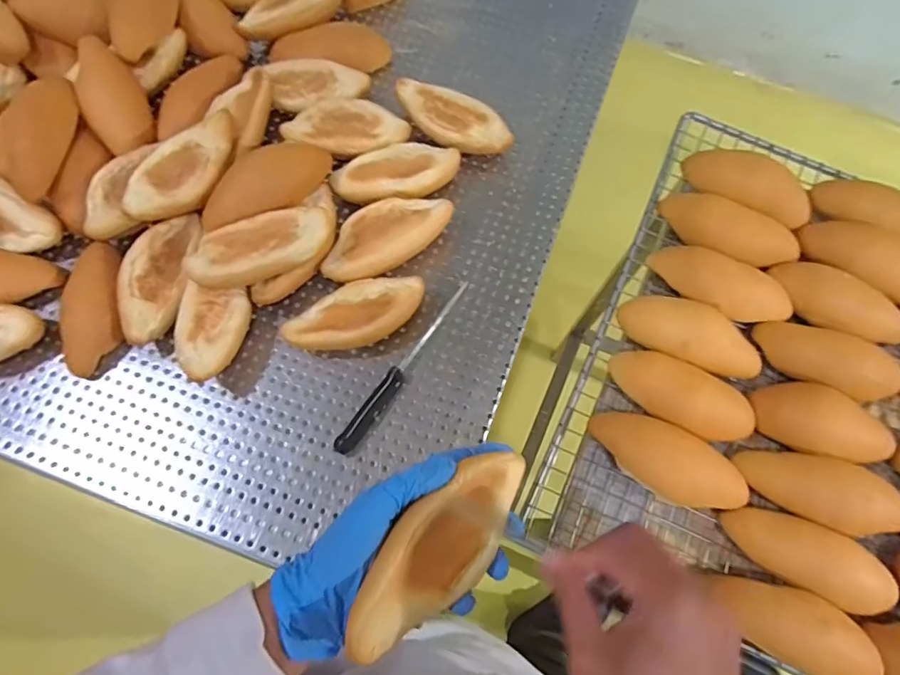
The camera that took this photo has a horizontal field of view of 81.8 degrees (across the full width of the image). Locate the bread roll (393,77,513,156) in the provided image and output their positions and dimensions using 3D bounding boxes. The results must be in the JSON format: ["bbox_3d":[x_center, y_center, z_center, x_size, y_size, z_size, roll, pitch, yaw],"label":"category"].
[{"bbox_3d":[0.001,-0.255,0.615,0.152,0.046,0.063,30,74,8],"label":"bread roll"}]

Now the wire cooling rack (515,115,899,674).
[{"bbox_3d":[0.537,0.093,0.502,0.822,0.071,0.548,23,74,9],"label":"wire cooling rack"}]

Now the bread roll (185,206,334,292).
[{"bbox_3d":[-0.184,-0.084,0.515,0.138,0.050,0.055,-20,74,-7],"label":"bread roll"}]

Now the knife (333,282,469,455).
[{"bbox_3d":[-0.045,0.026,0.532,0.016,0.019,0.215,34,75,10],"label":"knife"}]

